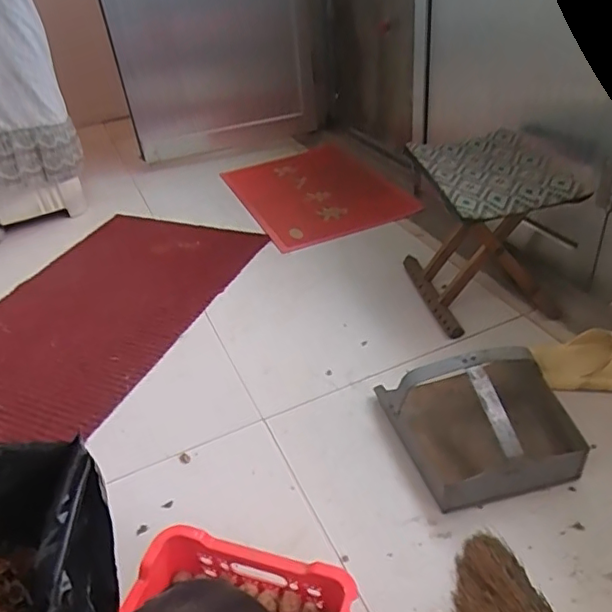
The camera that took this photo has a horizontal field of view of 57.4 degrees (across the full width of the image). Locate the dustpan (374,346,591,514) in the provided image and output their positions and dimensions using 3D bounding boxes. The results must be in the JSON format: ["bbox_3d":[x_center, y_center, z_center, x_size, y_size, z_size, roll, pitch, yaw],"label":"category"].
[{"bbox_3d":[0.279,0.168,0.912,0.262,0.134,0.256,-11,36,-7],"label":"dustpan"}]

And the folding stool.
[{"bbox_3d":[0.389,-0.155,1.186,0.276,0.310,0.318,-10,36,-5],"label":"folding stool"}]

